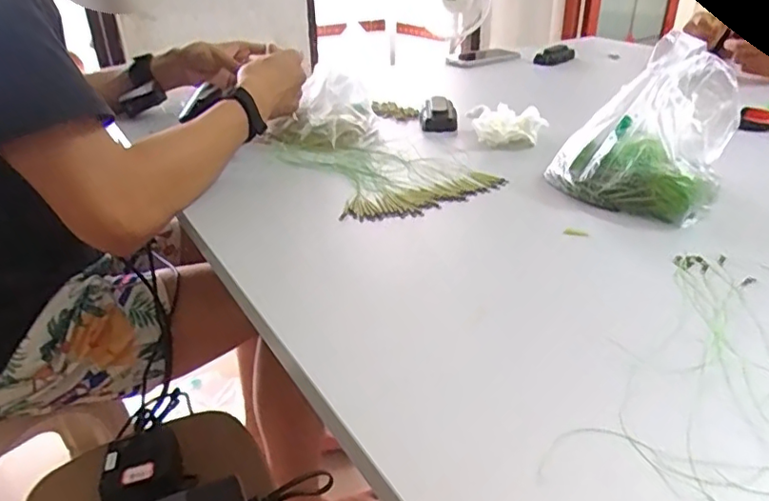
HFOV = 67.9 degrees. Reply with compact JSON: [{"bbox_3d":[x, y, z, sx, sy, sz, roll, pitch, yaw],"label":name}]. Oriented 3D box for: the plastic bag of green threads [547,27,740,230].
[{"bbox_3d":[0.272,-0.131,0.602,0.165,0.140,0.148,16,33,27],"label":"plastic bag of green threads"}]

